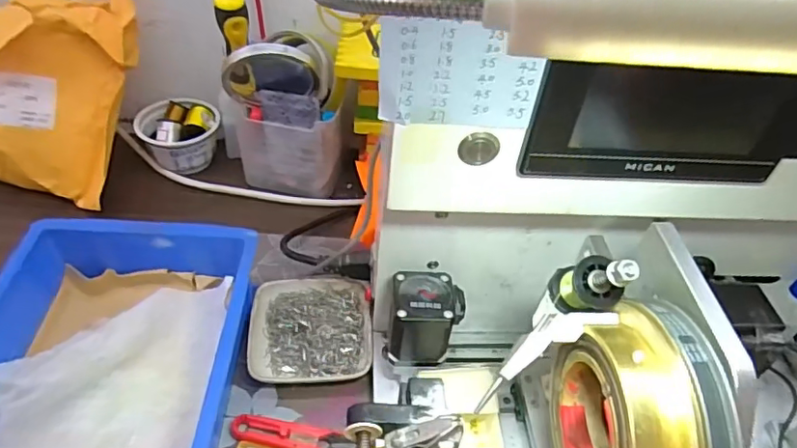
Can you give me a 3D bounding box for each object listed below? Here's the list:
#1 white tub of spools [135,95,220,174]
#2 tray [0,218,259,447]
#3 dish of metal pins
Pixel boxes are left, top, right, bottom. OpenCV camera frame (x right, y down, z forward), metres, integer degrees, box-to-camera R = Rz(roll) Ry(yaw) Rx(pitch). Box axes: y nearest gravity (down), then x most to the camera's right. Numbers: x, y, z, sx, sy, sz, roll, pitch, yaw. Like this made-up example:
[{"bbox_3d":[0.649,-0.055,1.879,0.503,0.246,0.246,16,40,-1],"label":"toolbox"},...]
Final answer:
[{"bbox_3d":[-0.236,-0.097,0.597,0.072,0.056,0.072,28,49,21],"label":"white tub of spools"},{"bbox_3d":[-0.204,0.108,0.392,0.175,0.075,0.243,3,45,-3],"label":"tray"},{"bbox_3d":[-0.073,0.087,0.463,0.097,0.016,0.092,0,45,-6],"label":"dish of metal pins"}]

